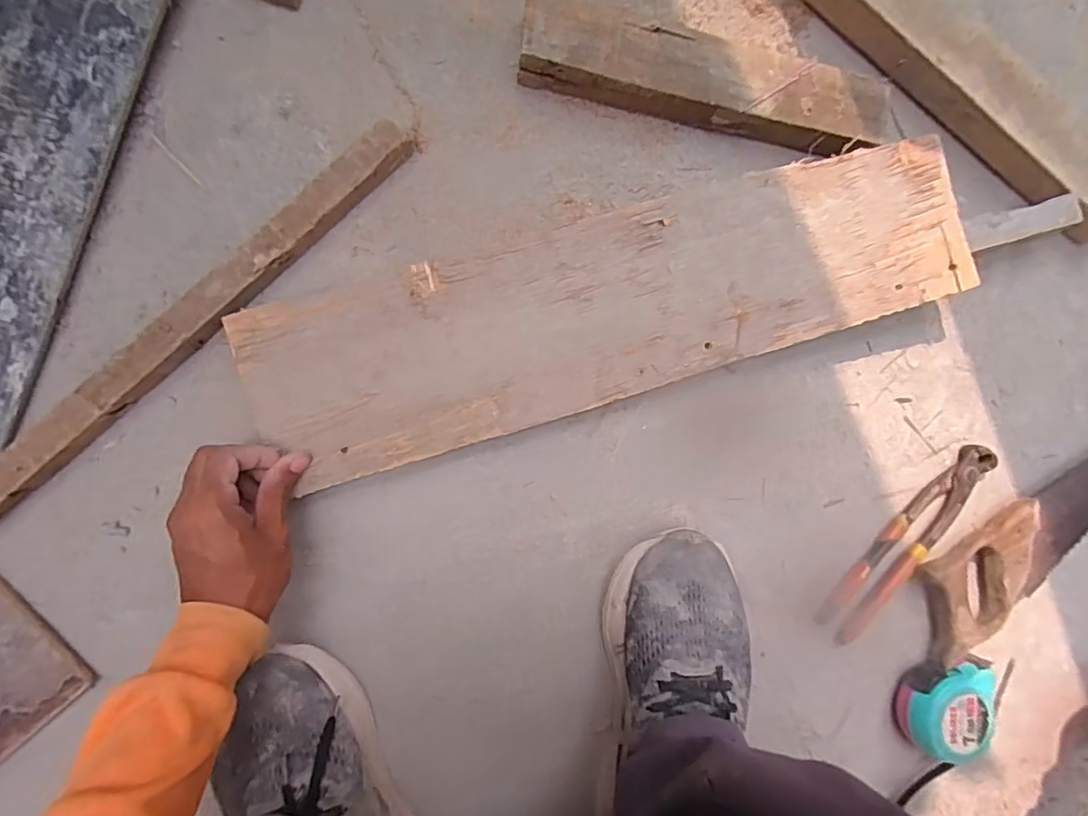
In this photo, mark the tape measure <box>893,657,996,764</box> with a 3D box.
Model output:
[{"bbox_3d":[0.357,0.266,0.495,0.078,0.045,0.079,-4,91,-7],"label":"tape measure"}]

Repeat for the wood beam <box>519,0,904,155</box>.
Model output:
[{"bbox_3d":[0.144,-0.268,0.461,0.330,0.044,0.072,8,90,-7],"label":"wood beam"}]

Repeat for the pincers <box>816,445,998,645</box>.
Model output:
[{"bbox_3d":[0.328,0.121,0.498,0.044,0.018,0.211,45,86,-5],"label":"pincers"}]

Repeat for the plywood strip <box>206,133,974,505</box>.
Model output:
[{"bbox_3d":[0.061,-0.082,0.444,0.574,0.010,0.144,-16,93,-5],"label":"plywood strip"}]

